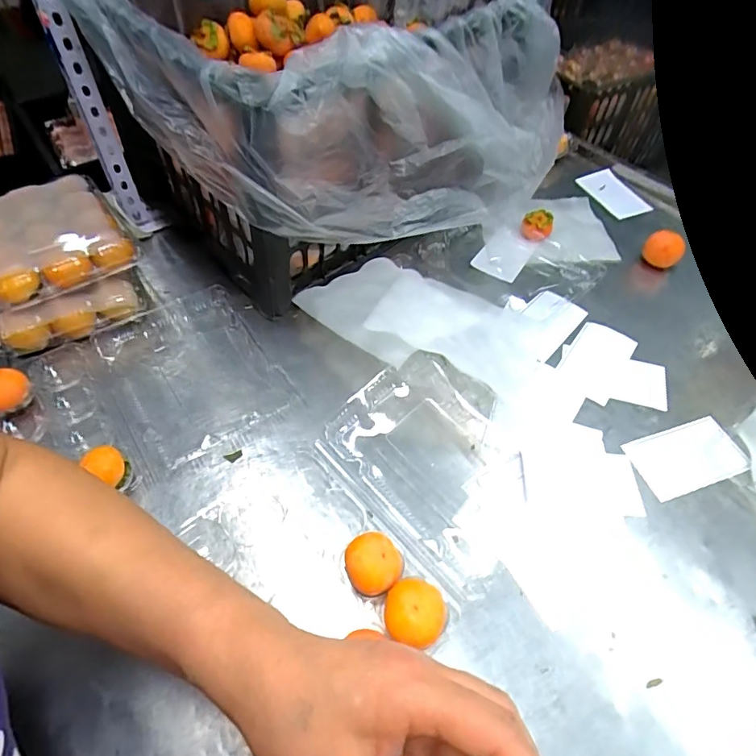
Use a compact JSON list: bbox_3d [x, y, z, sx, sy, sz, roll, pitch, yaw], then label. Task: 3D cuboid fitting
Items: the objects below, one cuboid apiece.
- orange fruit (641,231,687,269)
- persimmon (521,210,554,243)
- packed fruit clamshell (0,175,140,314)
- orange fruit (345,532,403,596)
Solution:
[{"bbox_3d":[0.412,-0.186,0.696,0.057,0.048,0.046,32,59,20],"label":"orange fruit"},{"bbox_3d":[0.244,-0.233,0.734,0.044,0.034,0.047,1,53,-1],"label":"persimmon"},{"bbox_3d":[-0.415,-0.179,0.596,0.169,0.042,0.200,-28,59,-21],"label":"packed fruit clamshell"},{"bbox_3d":[-0.004,0.167,0.424,0.047,0.046,0.047,1,53,-1],"label":"orange fruit"}]

